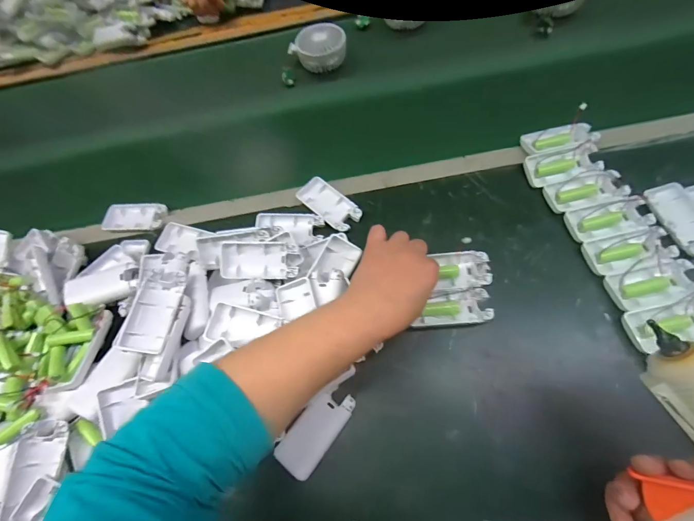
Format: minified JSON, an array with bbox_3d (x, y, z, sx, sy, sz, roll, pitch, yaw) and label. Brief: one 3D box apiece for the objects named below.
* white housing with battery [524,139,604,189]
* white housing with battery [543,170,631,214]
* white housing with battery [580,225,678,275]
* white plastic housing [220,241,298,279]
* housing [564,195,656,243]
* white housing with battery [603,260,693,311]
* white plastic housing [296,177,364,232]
[{"bbox_3d":[0.294,-0.129,0.452,0.096,0.021,0.045,-12,67,-5],"label":"white housing with battery"},{"bbox_3d":[0.310,-0.092,0.435,0.093,0.021,0.046,-17,64,-1],"label":"white housing with battery"},{"bbox_3d":[0.334,-0.011,0.394,0.095,0.017,0.042,-14,64,1],"label":"white housing with battery"},{"bbox_3d":[-0.106,0.000,0.413,0.093,0.017,0.045,2,96,-1],"label":"white plastic housing"},{"bbox_3d":[0.328,-0.051,0.417,0.098,0.014,0.044,-13,64,1],"label":"housing"},{"bbox_3d":[0.348,0.026,0.372,0.097,0.017,0.044,-15,64,0],"label":"white housing with battery"},{"bbox_3d":[-0.025,-0.079,0.470,0.043,0.009,0.096,-44,67,-13],"label":"white plastic housing"}]

